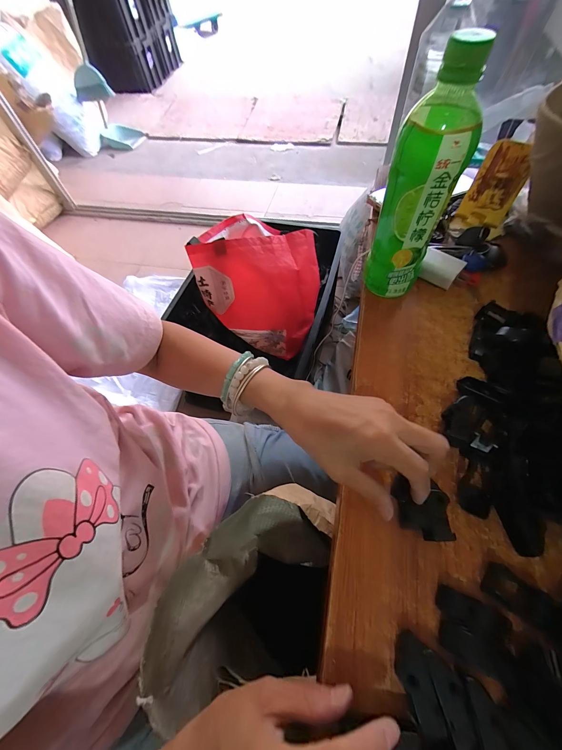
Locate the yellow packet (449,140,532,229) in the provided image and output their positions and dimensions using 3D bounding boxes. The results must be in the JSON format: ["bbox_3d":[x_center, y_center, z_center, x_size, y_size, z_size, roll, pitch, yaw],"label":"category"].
[{"bbox_3d":[0.281,-0.244,0.372,0.058,0.098,0.021,32,51,20],"label":"yellow packet"}]

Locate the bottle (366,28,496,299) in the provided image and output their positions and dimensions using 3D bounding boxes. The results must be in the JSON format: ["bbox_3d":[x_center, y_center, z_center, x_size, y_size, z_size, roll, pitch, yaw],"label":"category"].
[{"bbox_3d":[0.132,-0.172,0.280,0.058,0.214,0.060,16,63,12],"label":"bottle"}]

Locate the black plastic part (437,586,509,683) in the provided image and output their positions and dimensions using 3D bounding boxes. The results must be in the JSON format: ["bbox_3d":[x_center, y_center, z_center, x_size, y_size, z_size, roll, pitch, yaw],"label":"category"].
[{"bbox_3d":[0.132,0.178,0.196,0.041,0.011,0.037,19,63,14],"label":"black plastic part"}]

